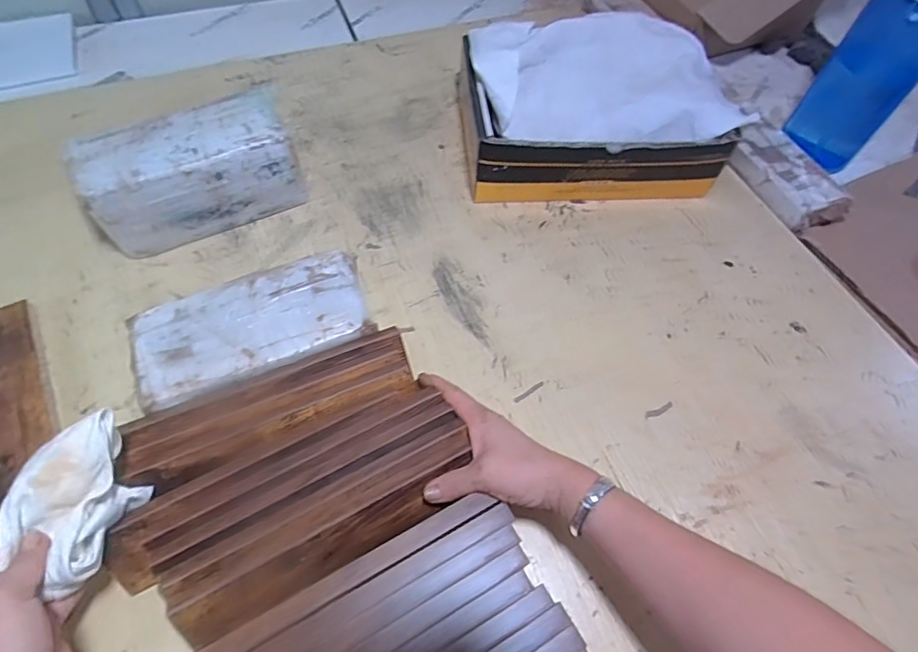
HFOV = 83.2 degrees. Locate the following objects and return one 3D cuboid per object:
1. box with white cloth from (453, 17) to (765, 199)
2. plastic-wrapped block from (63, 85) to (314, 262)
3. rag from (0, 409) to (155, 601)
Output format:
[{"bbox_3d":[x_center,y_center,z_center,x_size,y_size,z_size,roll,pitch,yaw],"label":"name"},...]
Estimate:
[{"bbox_3d":[0.165,-0.272,0.656,0.305,0.131,0.212,-1,57,-4],"label":"box with white cloth"},{"bbox_3d":[-0.292,-0.167,0.578,0.209,0.105,0.100,-29,63,-20],"label":"plastic-wrapped block"},{"bbox_3d":[-0.267,0.121,0.358,0.052,0.070,0.102,7,57,1],"label":"rag"}]

